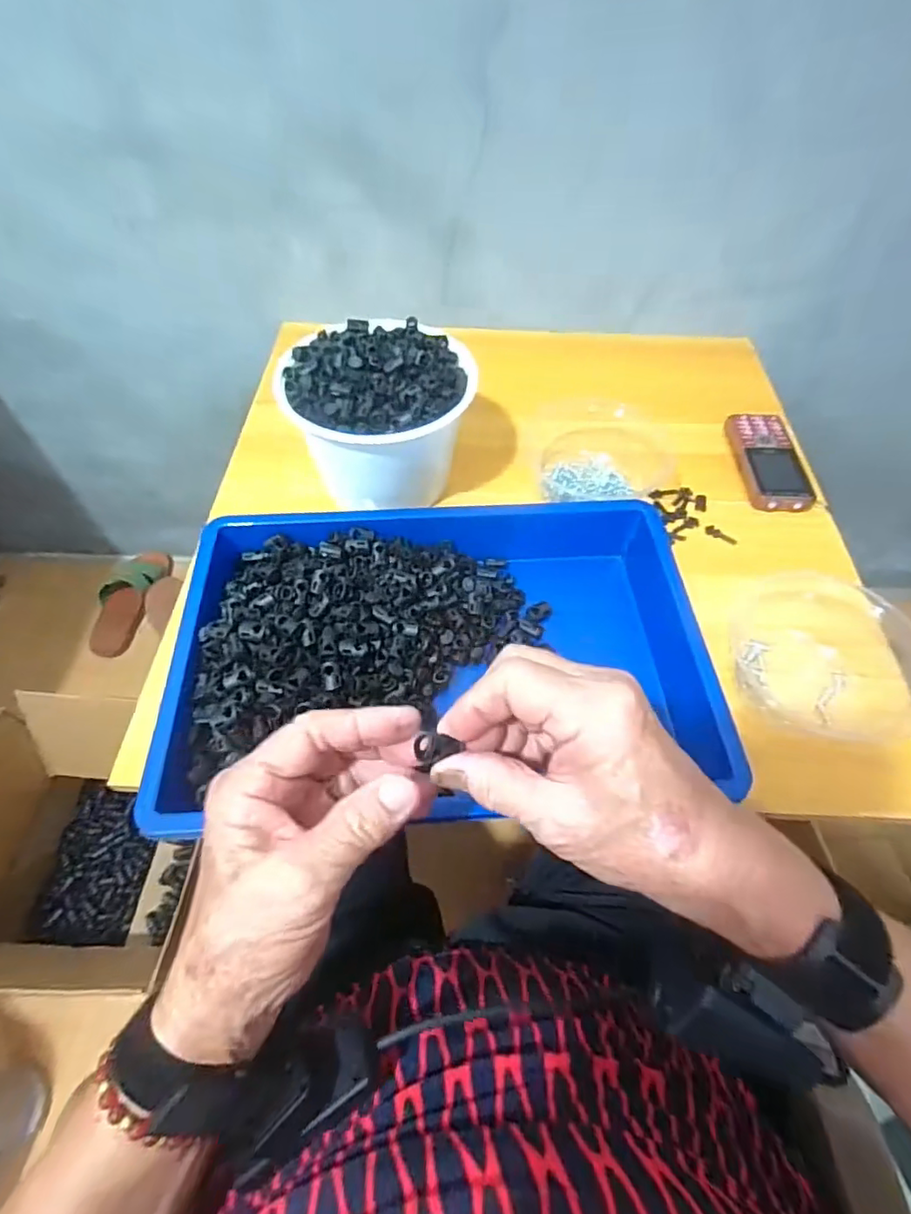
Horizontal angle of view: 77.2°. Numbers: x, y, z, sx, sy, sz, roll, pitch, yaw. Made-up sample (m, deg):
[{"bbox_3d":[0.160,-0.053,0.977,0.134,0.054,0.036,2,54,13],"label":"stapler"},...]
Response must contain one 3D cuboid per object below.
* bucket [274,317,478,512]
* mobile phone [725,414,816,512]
[{"bbox_3d":[-0.063,-0.171,0.525,0.149,0.119,0.141,0,56,-1],"label":"bucket"},{"bbox_3d":[0.318,-0.153,0.582,0.066,0.017,0.131,5,56,2],"label":"mobile phone"}]

